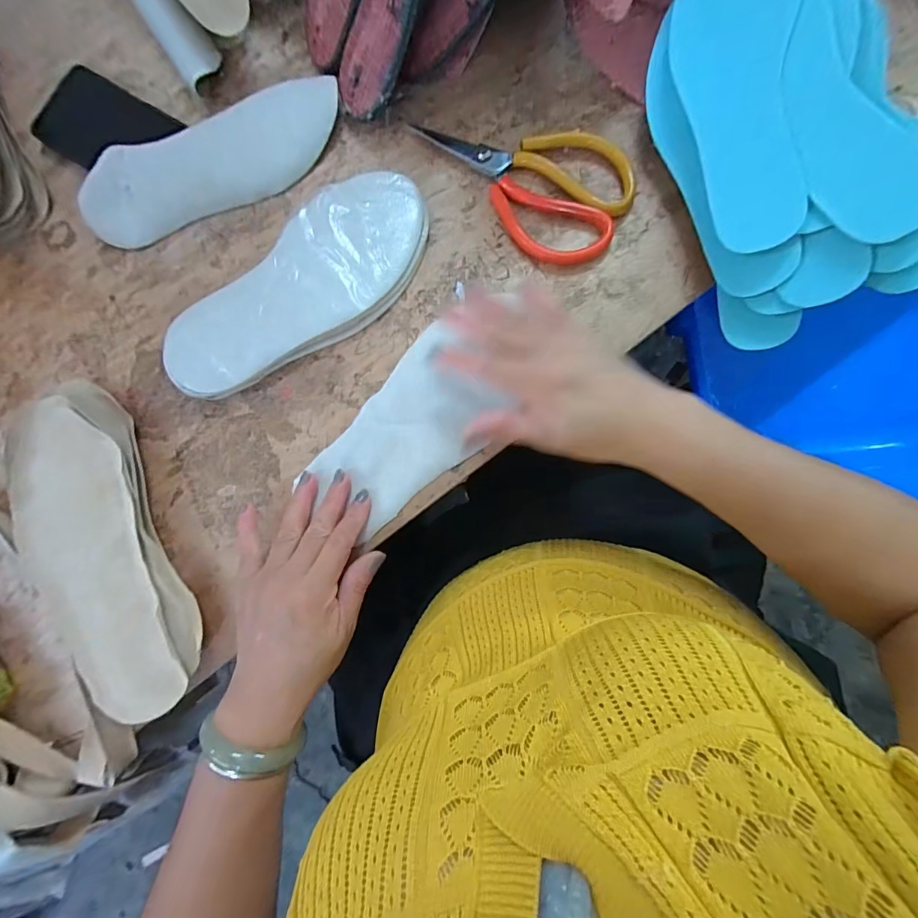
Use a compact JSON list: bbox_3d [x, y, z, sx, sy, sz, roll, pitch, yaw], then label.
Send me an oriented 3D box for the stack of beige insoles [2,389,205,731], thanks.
[{"bbox_3d":[-0.279,0.068,0.339,0.104,0.029,0.260,-27,83,2],"label":"stack of beige insoles"}]

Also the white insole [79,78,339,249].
[{"bbox_3d":[-0.211,-0.256,0.372,0.229,0.020,0.079,-20,83,3],"label":"white insole"}]

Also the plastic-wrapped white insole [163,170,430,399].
[{"bbox_3d":[-0.129,-0.137,0.352,0.241,0.026,0.099,-38,82,0],"label":"plastic-wrapped white insole"}]

